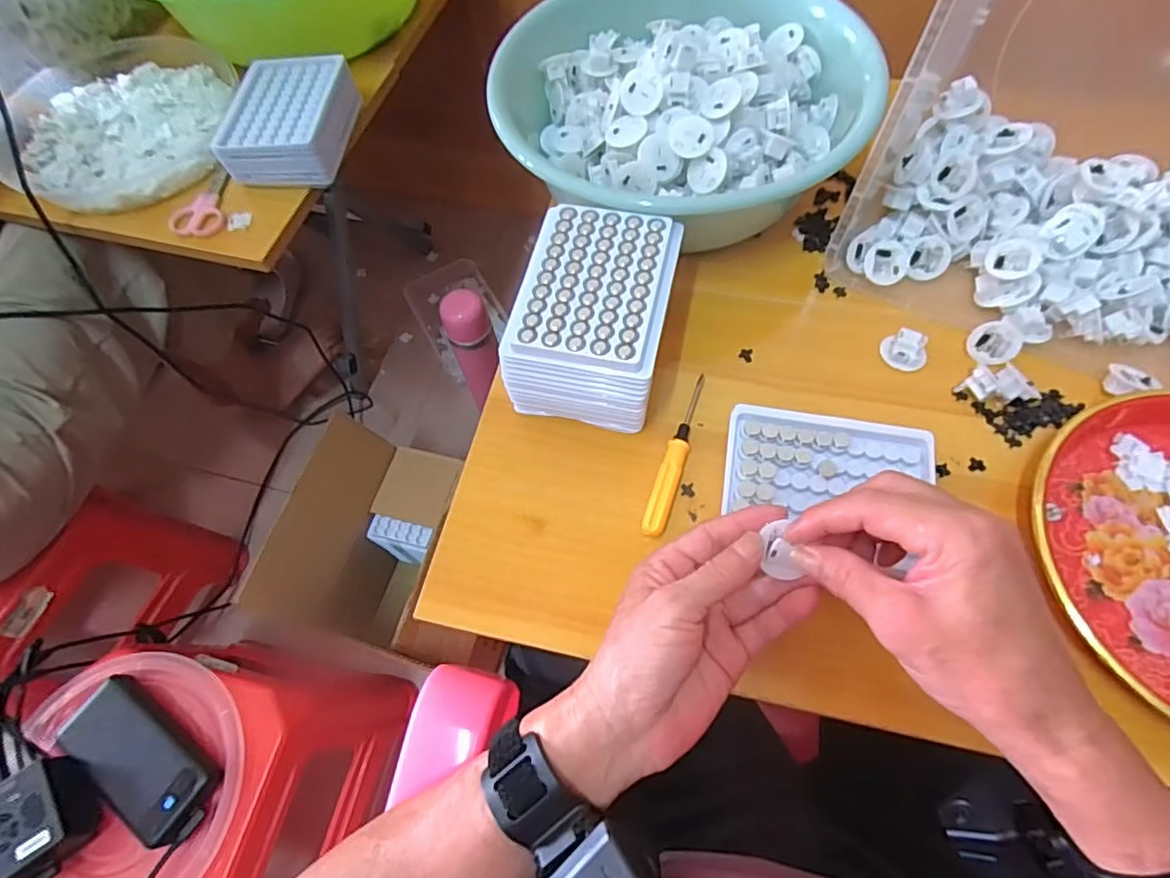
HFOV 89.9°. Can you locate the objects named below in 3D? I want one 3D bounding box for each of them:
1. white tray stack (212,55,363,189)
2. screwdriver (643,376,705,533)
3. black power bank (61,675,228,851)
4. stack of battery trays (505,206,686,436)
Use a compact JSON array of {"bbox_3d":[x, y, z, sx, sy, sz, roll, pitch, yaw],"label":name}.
[{"bbox_3d":[-0.281,-0.301,0.558,0.099,0.044,0.129,6,65,7],"label":"white tray stack"},{"bbox_3d":[0.065,0.010,0.415,0.016,0.015,0.126,17,67,11],"label":"screwdriver"},{"bbox_3d":[-0.417,0.295,0.542,0.157,0.031,0.072,31,70,17],"label":"black power bank"},{"bbox_3d":[0.009,-0.081,0.421,0.097,0.095,0.127,11,66,9],"label":"stack of battery trays"}]

